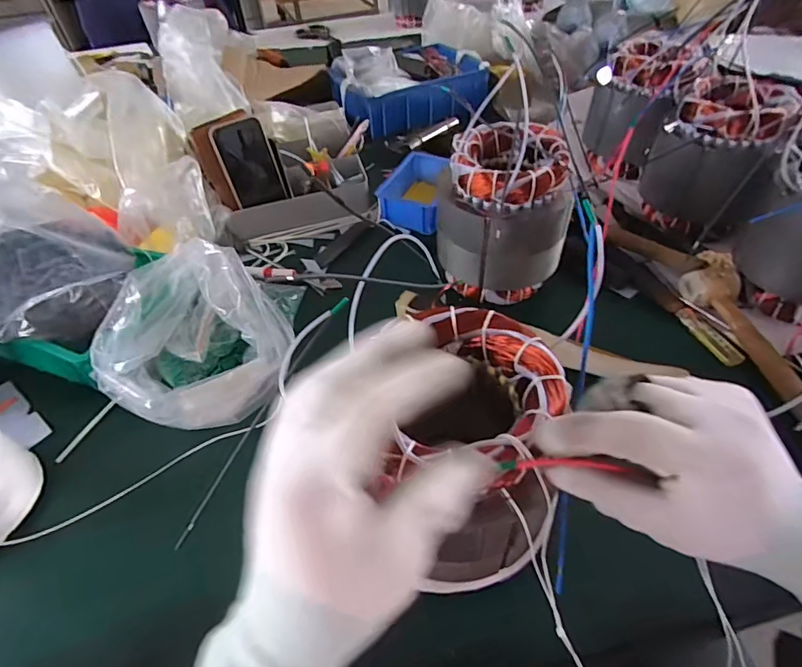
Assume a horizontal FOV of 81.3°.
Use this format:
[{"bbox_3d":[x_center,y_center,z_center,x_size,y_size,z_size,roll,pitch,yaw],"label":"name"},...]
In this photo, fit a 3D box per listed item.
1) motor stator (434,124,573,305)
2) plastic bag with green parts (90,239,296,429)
[{"bbox_3d":[0.130,-0.138,0.578,0.139,0.179,0.135,21,53,20],"label":"motor stator"},{"bbox_3d":[-0.221,0.004,0.510,0.184,0.112,0.163,-26,52,-19],"label":"plastic bag with green parts"}]

